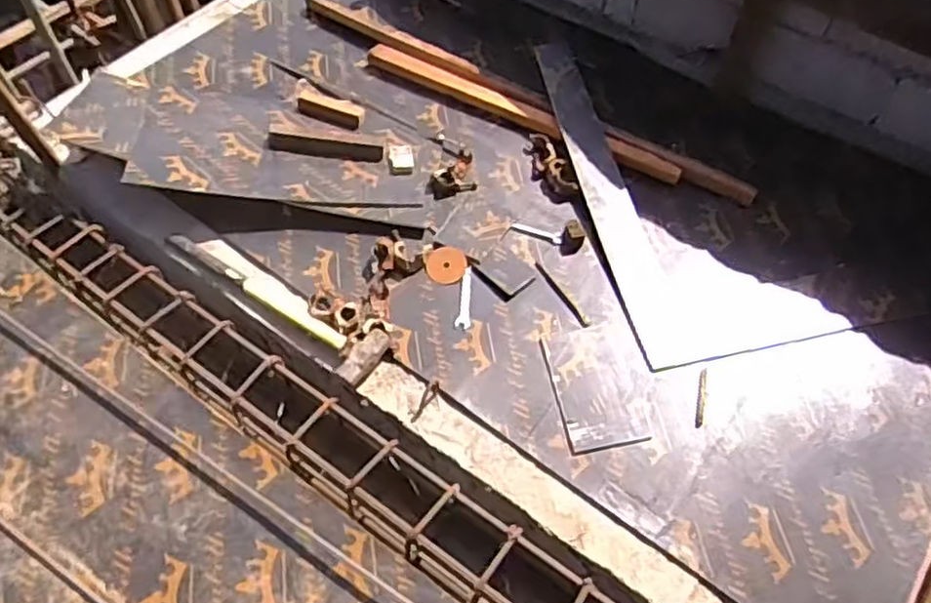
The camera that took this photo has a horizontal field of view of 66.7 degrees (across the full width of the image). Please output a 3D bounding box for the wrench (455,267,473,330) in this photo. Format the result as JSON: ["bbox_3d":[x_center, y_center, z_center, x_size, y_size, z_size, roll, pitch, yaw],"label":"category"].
[{"bbox_3d":[-0.002,-0.009,1.777,0.038,0.004,0.177,2,57,-1],"label":"wrench"}]

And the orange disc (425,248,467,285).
[{"bbox_3d":[-0.048,-0.094,1.824,0.102,0.012,0.110,1,57,-1],"label":"orange disc"}]

